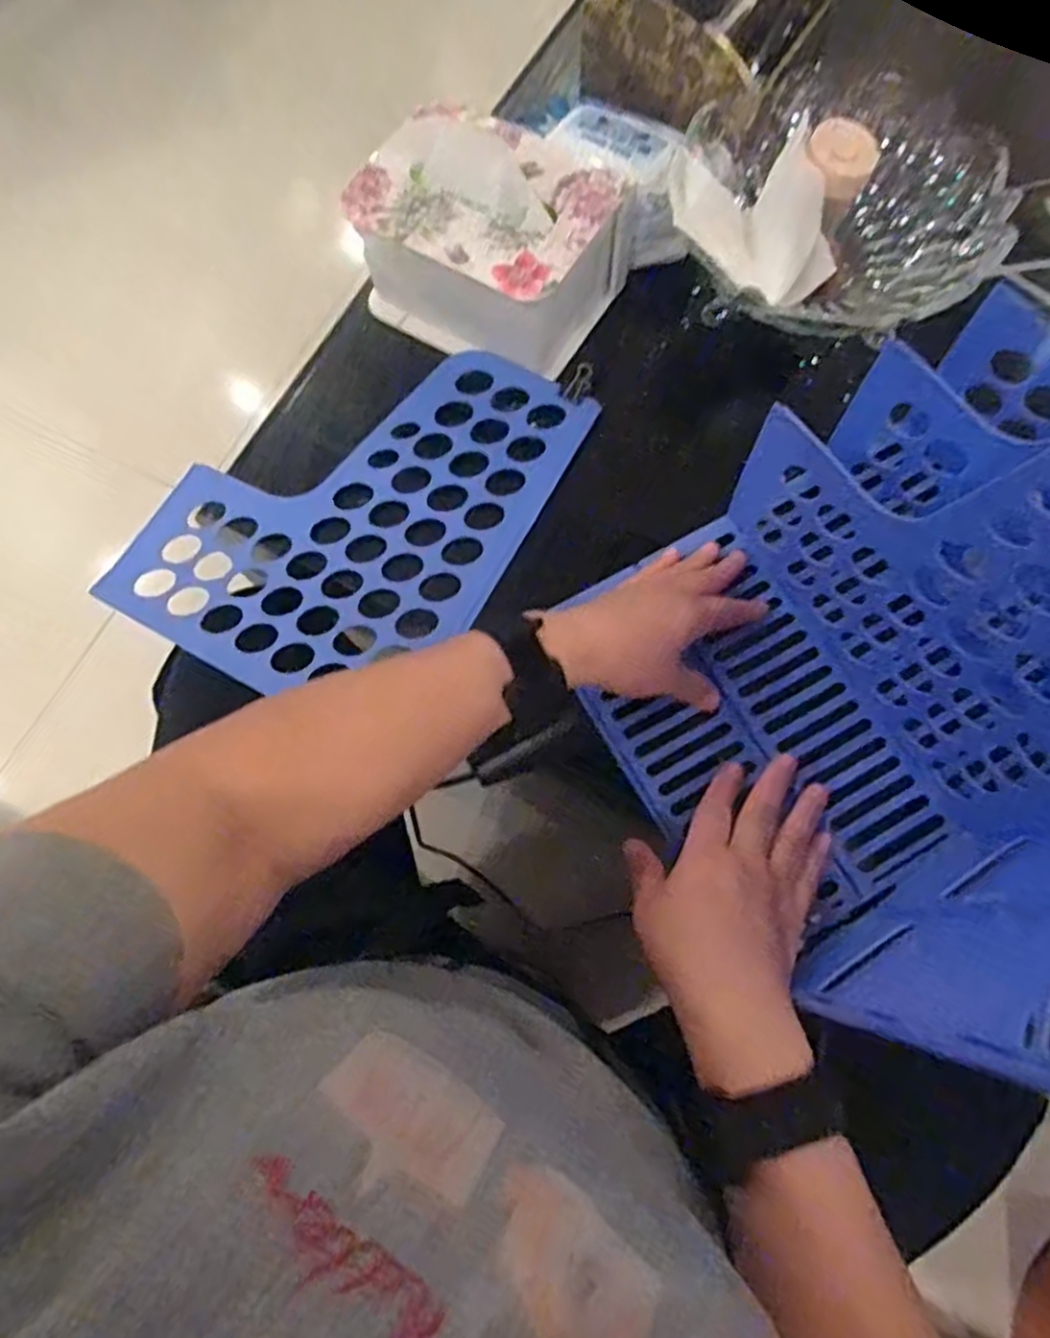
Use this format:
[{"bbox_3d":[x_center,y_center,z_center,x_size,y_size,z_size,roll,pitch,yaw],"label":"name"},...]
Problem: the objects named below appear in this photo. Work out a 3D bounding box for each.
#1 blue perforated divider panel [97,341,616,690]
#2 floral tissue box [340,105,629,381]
[{"bbox_3d":[-0.124,-0.121,0.529,0.245,0.010,0.299,29,79,10],"label":"blue perforated divider panel"},{"bbox_3d":[-0.027,-0.311,0.528,0.164,0.102,0.121,31,76,11],"label":"floral tissue box"}]

